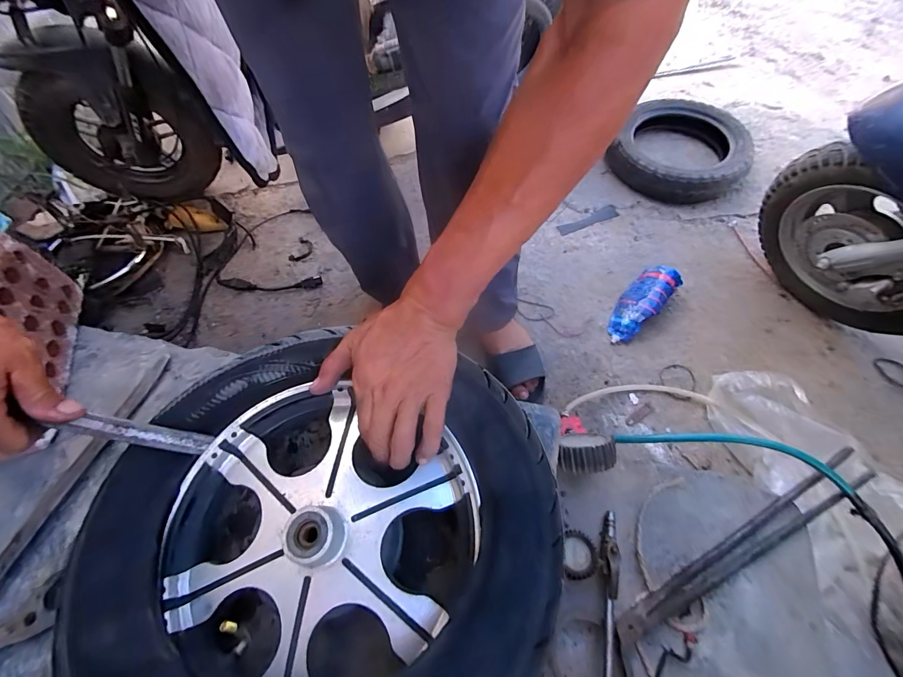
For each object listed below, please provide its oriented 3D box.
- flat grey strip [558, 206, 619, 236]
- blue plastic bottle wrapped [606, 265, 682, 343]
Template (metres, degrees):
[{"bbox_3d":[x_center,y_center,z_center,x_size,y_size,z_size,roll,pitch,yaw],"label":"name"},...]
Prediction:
[{"bbox_3d":[0.371,-0.319,1.078,0.192,0.010,0.043,-24,58,-19],"label":"flat grey strip"},{"bbox_3d":[0.428,-0.081,0.905,0.085,0.065,0.202,39,70,23],"label":"blue plastic bottle wrapped"}]

